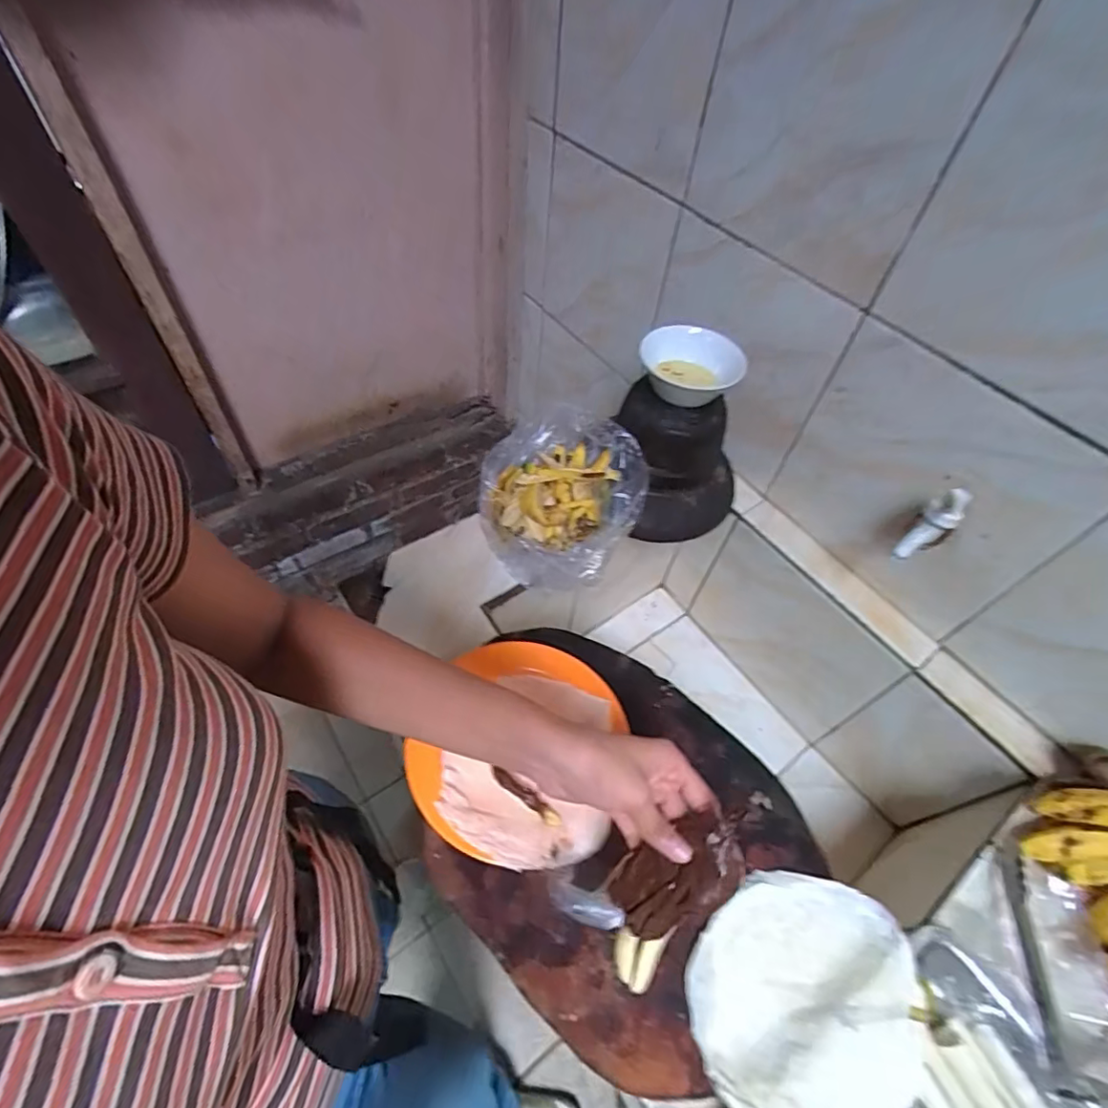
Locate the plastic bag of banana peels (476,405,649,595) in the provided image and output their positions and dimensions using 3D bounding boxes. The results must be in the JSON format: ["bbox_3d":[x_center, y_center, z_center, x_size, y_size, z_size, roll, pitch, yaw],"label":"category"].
[{"bbox_3d":[0.004,-0.078,0.720,0.192,0.119,0.193,33,57,19],"label":"plastic bag of banana peels"}]

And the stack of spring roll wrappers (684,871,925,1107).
[{"bbox_3d":[0.208,0.365,0.460,0.190,0.021,0.173,1,51,-3],"label":"stack of spring roll wrappers"}]

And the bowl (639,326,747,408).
[{"bbox_3d":[0.172,-0.236,0.713,0.128,0.053,0.128,2,53,-3],"label":"bowl"}]

